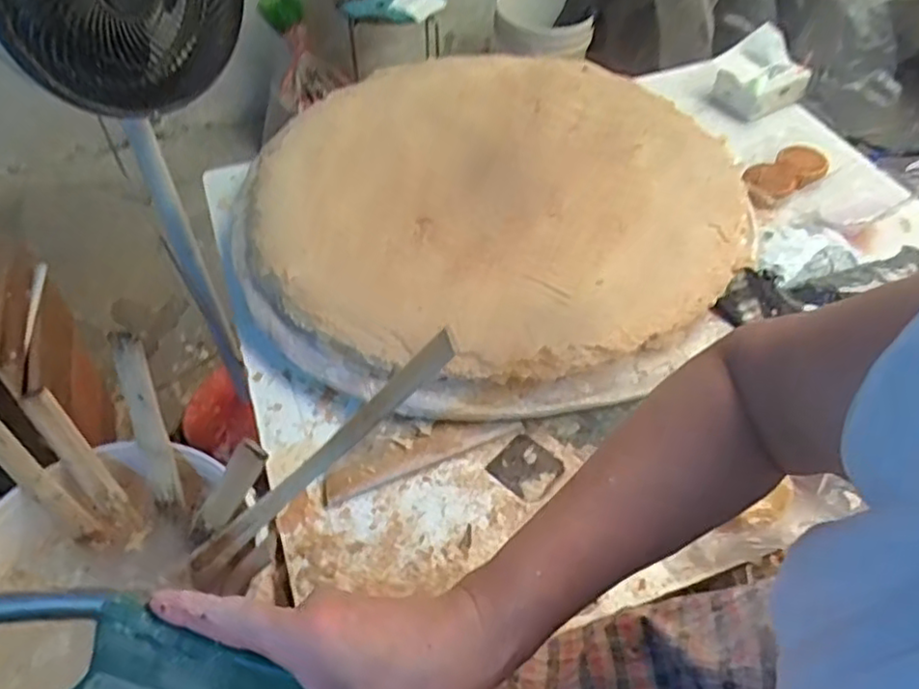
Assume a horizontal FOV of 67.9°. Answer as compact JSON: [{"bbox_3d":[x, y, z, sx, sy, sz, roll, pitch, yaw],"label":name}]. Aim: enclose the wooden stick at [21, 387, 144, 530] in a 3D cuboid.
[{"bbox_3d":[-0.378,0.119,0.689,0.030,0.166,0.017,-38,21,-29],"label":"wooden stick"}]

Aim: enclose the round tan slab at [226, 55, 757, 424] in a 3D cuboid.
[{"bbox_3d":[0.052,-0.200,0.895,0.611,0.068,0.610,0,50,0],"label":"round tan slab"}]

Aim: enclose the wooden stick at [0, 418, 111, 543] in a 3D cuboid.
[{"bbox_3d":[-0.421,0.123,0.664,0.031,0.199,0.011,-31,23,-3],"label":"wooden stick"}]

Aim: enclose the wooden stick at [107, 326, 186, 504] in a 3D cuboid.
[{"bbox_3d":[-0.317,0.076,0.689,0.037,0.183,0.023,-10,21,-10],"label":"wooden stick"}]

